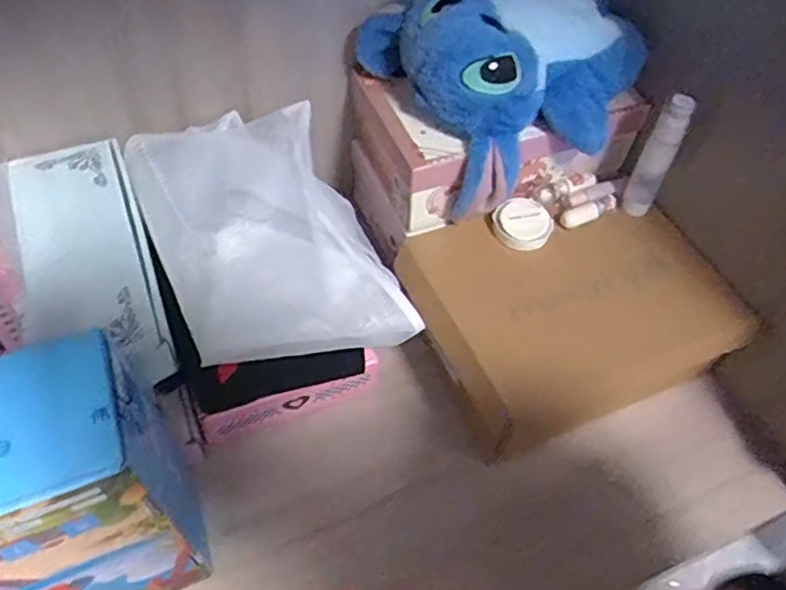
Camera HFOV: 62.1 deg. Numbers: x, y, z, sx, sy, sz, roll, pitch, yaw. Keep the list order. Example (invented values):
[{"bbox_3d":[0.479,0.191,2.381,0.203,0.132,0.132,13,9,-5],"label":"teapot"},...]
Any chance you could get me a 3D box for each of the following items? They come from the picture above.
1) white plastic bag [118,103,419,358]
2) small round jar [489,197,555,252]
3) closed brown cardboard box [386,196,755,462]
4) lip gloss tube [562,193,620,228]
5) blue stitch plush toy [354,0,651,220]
[{"bbox_3d":[-0.126,-0.068,0.651,0.207,0.082,0.292,-20,59,-16],"label":"white plastic bag"},{"bbox_3d":[0.144,-0.080,0.719,0.062,0.028,0.059,1,56,-2],"label":"small round jar"},{"bbox_3d":[0.190,0.025,0.735,0.325,0.123,0.236,-15,58,-13],"label":"closed brown cardboard box"},{"bbox_3d":[0.221,-0.094,0.735,0.065,0.016,0.023,-16,58,-14],"label":"lip gloss tube"},{"bbox_3d":[0.129,-0.246,0.693,0.245,0.183,0.228,-27,61,-20],"label":"blue stitch plush toy"}]

